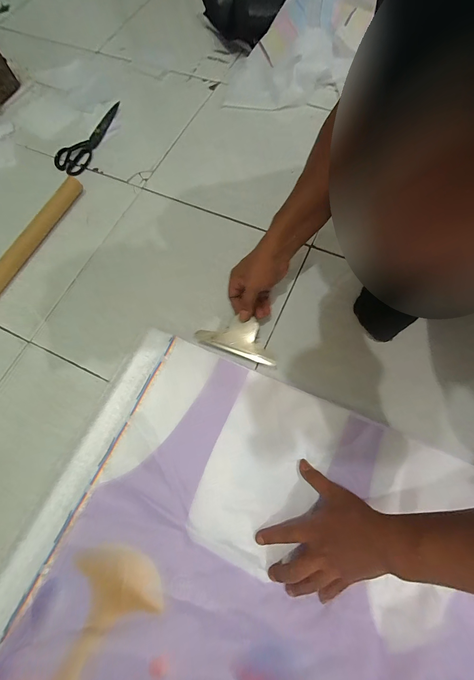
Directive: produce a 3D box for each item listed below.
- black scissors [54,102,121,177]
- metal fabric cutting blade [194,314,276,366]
[{"bbox_3d":[-0.363,-0.493,0.639,0.081,0.014,0.235,16,71,5],"label":"black scissors"},{"bbox_3d":[0.005,-0.007,0.444,0.134,0.010,0.063,19,95,-4],"label":"metal fabric cutting blade"}]

